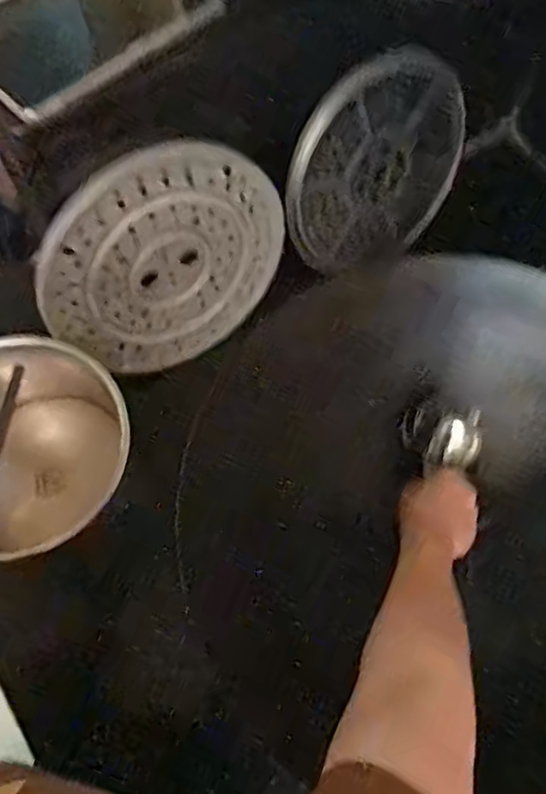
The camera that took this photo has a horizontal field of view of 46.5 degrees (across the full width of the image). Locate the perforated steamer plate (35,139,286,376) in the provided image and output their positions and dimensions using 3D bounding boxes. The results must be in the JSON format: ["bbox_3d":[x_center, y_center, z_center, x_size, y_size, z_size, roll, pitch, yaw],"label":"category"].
[{"bbox_3d":[-0.087,-0.113,0.554,0.209,0.225,0.012,-42,60,5],"label":"perforated steamer plate"}]

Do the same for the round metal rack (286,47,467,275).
[{"bbox_3d":[0.105,-0.215,0.618,0.203,0.209,0.011,-55,51,19],"label":"round metal rack"}]

